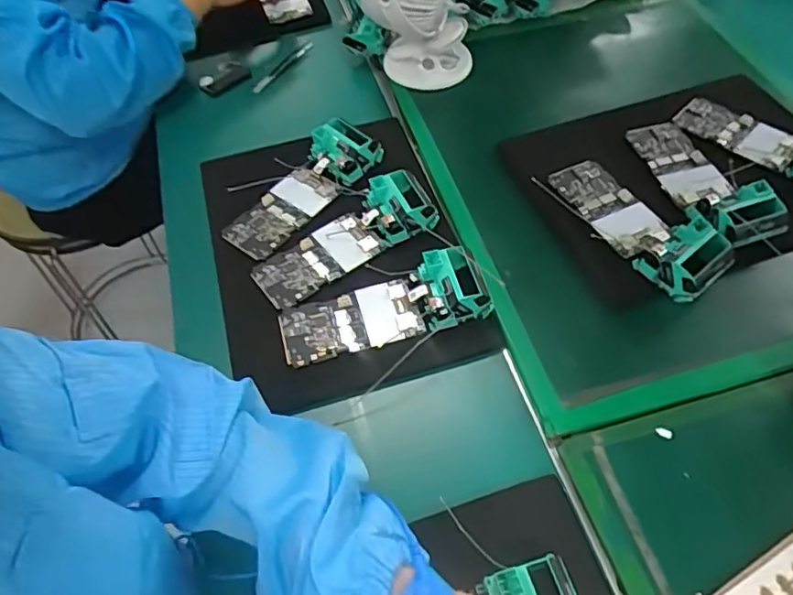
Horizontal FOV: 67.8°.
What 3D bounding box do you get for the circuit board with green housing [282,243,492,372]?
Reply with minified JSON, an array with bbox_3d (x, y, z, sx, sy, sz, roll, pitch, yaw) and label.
[{"bbox_3d":[-0.013,0.007,0.560,0.197,0.033,0.073,-17,57,-10],"label":"circuit board with green housing"}]

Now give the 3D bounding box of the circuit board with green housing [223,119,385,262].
[{"bbox_3d":[-0.100,-0.125,0.658,0.069,0.035,0.201,32,63,21],"label":"circuit board with green housing"}]

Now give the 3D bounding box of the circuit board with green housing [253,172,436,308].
[{"bbox_3d":[-0.051,-0.067,0.613,0.206,0.032,0.075,-29,60,-16],"label":"circuit board with green housing"}]

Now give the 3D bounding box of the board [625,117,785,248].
[{"bbox_3d":[0.325,-0.127,0.621,0.074,0.036,0.179,-13,57,-7],"label":"board"}]

